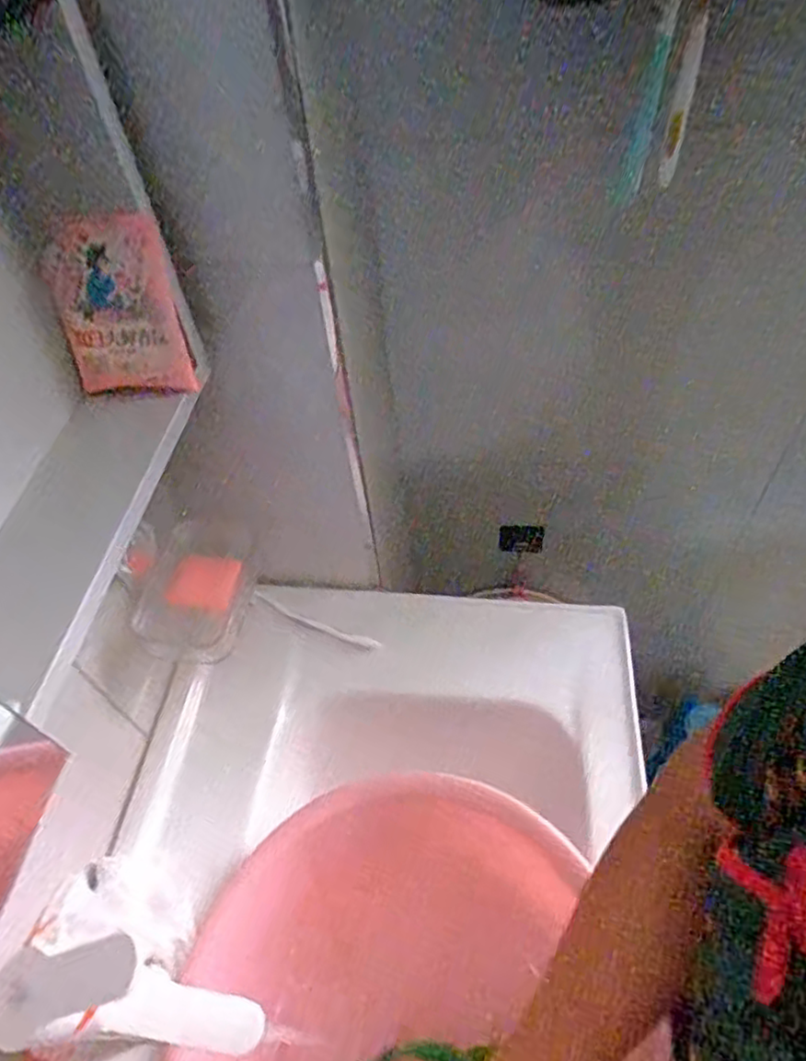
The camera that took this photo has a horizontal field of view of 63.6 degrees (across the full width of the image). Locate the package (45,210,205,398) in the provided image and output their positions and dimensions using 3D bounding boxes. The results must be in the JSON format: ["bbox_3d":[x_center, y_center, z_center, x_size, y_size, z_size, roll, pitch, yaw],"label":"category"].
[{"bbox_3d":[-0.187,-0.145,0.427,0.078,0.110,0.016,0,33,10],"label":"package"}]

